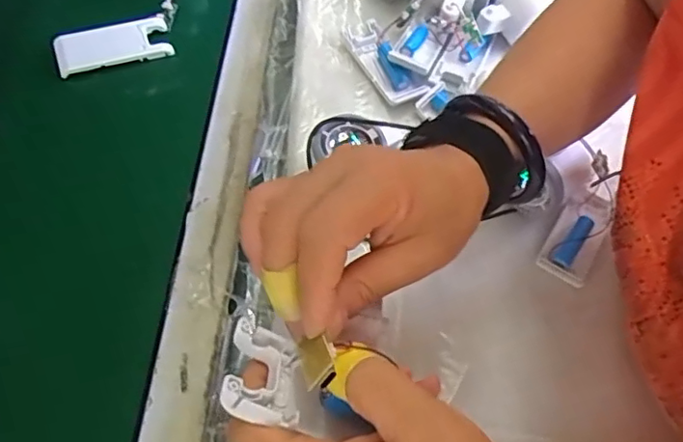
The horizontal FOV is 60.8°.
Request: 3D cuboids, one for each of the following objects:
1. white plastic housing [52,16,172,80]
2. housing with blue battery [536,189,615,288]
[{"bbox_3d":[-0.218,-0.167,0.555,0.104,0.021,0.036,-20,64,-14],"label":"white plastic housing"},{"bbox_3d":[0.197,0.011,0.479,0.039,0.021,0.084,32,64,13],"label":"housing with blue battery"}]

